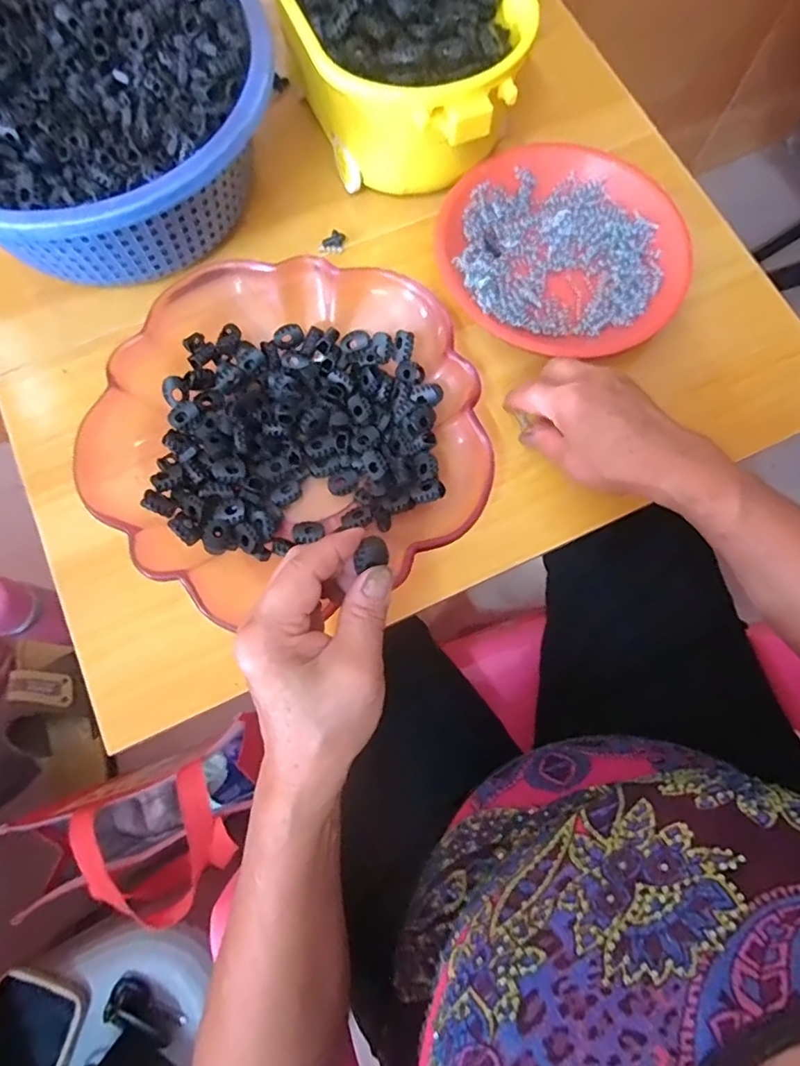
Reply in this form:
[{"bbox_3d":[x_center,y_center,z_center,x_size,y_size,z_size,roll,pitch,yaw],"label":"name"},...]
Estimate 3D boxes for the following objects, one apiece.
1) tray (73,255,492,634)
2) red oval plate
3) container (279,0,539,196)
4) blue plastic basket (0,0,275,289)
[{"bbox_3d":[-0.075,-0.064,0.378,0.247,0.057,0.240,-14,76,-4],"label":"tray"},{"bbox_3d":[0.126,-0.228,0.449,0.190,0.021,0.193,-5,75,-2],"label":"red oval plate"},{"bbox_3d":[-0.001,-0.383,0.435,0.162,0.085,0.241,-24,77,-7],"label":"container"},{"bbox_3d":[-0.226,-0.307,0.404,0.262,0.088,0.244,-32,78,-9],"label":"blue plastic basket"}]

